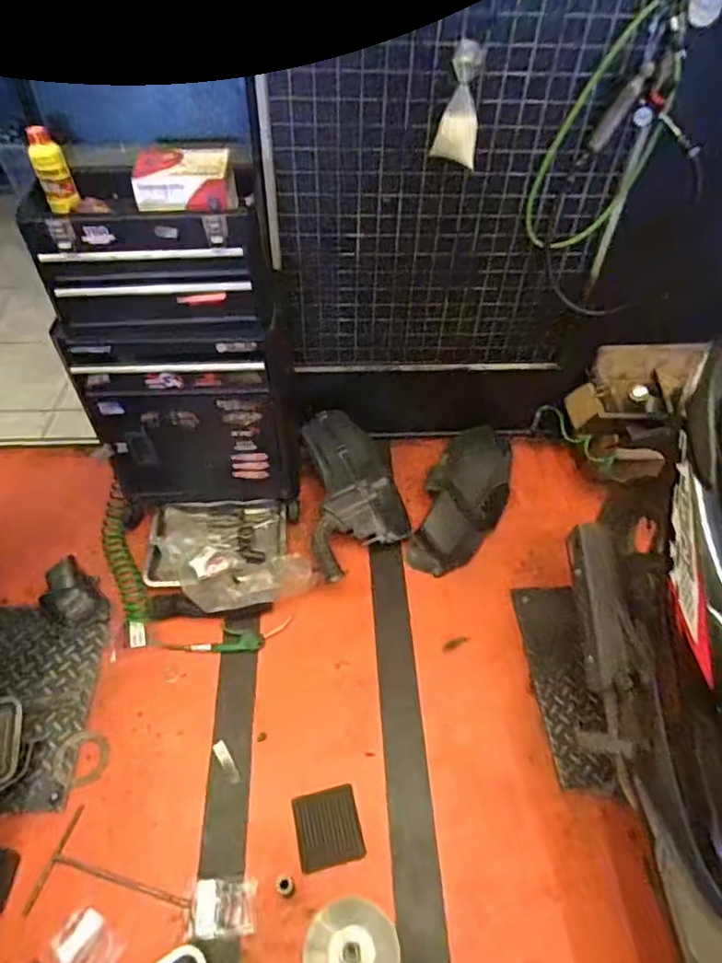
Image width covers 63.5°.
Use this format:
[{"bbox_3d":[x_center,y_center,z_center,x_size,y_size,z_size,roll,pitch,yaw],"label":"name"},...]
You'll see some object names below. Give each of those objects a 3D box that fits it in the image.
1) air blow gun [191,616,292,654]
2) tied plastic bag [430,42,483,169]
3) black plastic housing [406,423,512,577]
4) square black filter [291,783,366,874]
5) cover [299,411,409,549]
[{"bbox_3d":[-0.307,0.399,1.498,0.249,0.034,0.073,-2,51,-6],"label":"air blow gun"},{"bbox_3d":[0.224,-0.824,1.279,0.097,0.226,0.023,10,50,7],"label":"tied plastic bag"},{"bbox_3d":[0.315,0.045,1.757,0.225,0.121,0.512,22,53,13],"label":"black plastic housing"},{"bbox_3d":[-0.070,0.736,1.241,0.135,0.020,0.138,-10,52,-12],"label":"square black filter"},{"bbox_3d":[-0.025,-0.008,1.716,0.218,0.084,0.426,-23,75,-21],"label":"cover"}]

